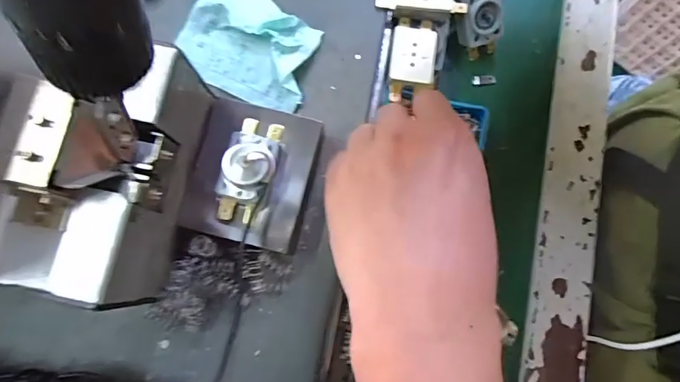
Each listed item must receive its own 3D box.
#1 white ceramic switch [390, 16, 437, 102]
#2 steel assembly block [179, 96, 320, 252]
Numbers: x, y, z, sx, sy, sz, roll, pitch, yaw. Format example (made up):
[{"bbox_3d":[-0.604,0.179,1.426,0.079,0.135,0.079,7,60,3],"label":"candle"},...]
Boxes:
[{"bbox_3d":[0.048,-0.090,0.302,0.028,0.014,0.060,6,79,0],"label":"white ceramic switch"},{"bbox_3d":[-0.053,-0.010,0.274,0.070,0.022,0.081,12,79,1],"label":"steel assembly block"}]

